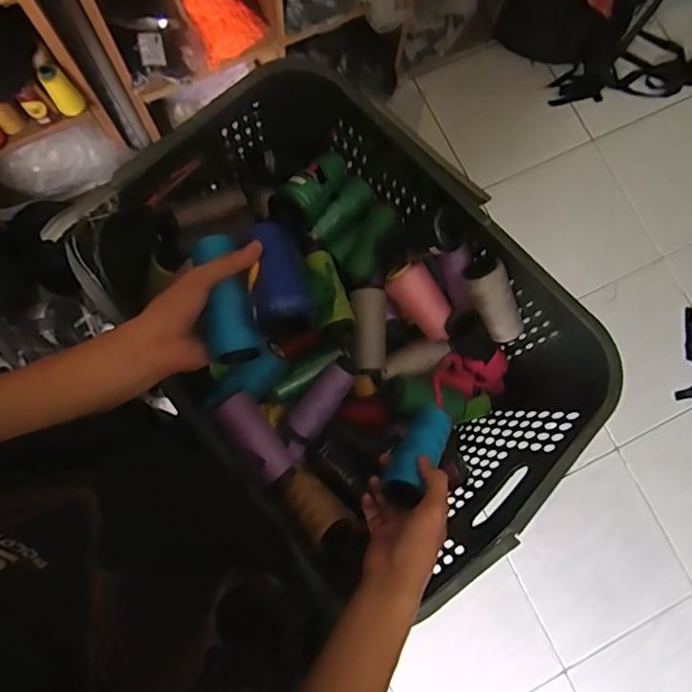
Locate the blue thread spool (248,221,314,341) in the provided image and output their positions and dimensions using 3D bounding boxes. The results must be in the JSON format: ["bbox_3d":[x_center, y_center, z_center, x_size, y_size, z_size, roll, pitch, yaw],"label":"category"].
[{"bbox_3d":[-0.061,-0.063,0.469,0.048,0.040,0.110,-10,76,-1],"label":"blue thread spool"}]

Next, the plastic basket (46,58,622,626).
[{"bbox_3d":[0.008,-0.023,0.667,0.412,0.224,0.563,-38,85,-9],"label":"plastic basket"}]

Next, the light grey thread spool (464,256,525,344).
[{"bbox_3d":[0.183,-0.053,0.661,0.049,0.045,0.112,-32,113,-5],"label":"light grey thread spool"}]

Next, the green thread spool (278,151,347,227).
[{"bbox_3d":[-0.040,-0.211,0.700,0.053,0.045,0.116,35,61,7],"label":"green thread spool"}]

